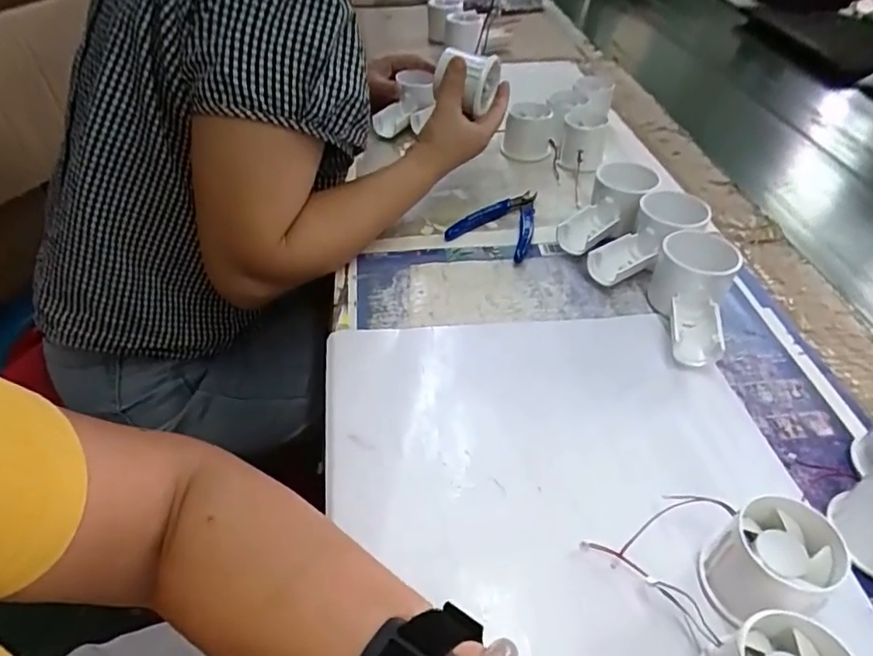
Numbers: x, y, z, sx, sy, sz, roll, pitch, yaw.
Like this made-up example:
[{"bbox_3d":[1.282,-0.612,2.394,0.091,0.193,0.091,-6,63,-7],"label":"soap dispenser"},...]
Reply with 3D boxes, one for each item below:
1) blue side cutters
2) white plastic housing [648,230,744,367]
[{"bbox_3d":[0.067,-0.107,0.573,0.077,0.014,0.106,21,46,19],"label":"blue side cutters"},{"bbox_3d":[0.198,-0.025,0.453,0.055,0.058,0.101,14,45,13],"label":"white plastic housing"}]

